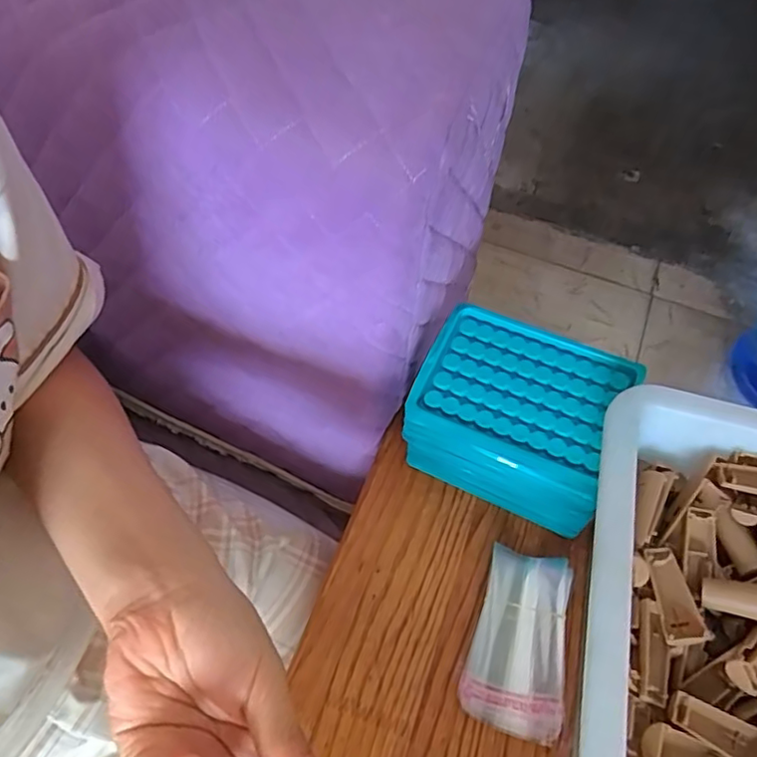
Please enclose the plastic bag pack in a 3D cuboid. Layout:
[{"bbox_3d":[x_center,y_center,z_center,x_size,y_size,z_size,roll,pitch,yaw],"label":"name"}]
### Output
[{"bbox_3d":[0.089,0.164,0.382,0.058,0.015,0.107,14,57,7],"label":"plastic bag pack"}]

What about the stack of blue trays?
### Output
[{"bbox_3d":[0.093,0.030,0.421,0.134,0.091,0.095,21,58,11],"label":"stack of blue trays"}]

